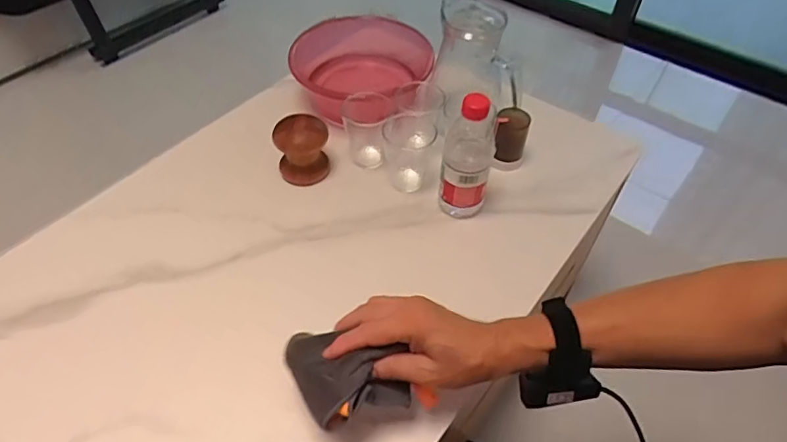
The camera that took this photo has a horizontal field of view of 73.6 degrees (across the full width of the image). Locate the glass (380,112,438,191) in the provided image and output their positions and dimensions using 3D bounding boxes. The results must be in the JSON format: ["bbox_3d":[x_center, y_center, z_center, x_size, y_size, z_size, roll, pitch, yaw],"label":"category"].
[{"bbox_3d":[0.021,-0.097,0.741,0.069,0.098,0.059,-1,49,-2],"label":"glass"}]

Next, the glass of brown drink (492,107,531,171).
[{"bbox_3d":[0.169,-0.118,0.763,0.047,0.082,0.046,13,50,10],"label":"glass of brown drink"}]

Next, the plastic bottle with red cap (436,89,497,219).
[{"bbox_3d":[0.096,-0.086,0.673,0.062,0.179,0.070,10,50,7],"label":"plastic bottle with red cap"}]

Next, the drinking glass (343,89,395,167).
[{"bbox_3d":[-0.036,-0.130,0.752,0.065,0.097,0.060,1,49,-1],"label":"drinking glass"}]

